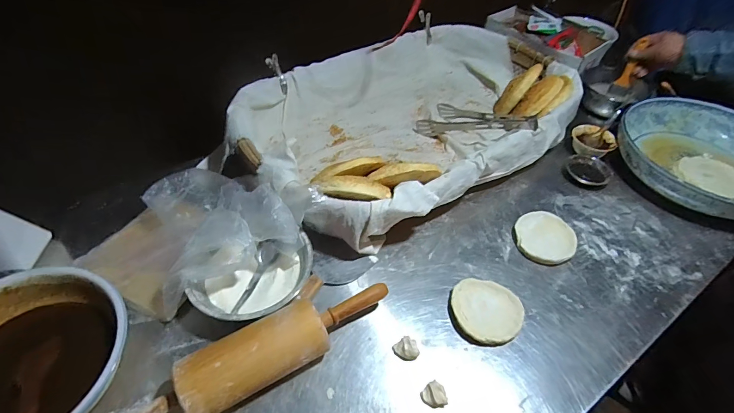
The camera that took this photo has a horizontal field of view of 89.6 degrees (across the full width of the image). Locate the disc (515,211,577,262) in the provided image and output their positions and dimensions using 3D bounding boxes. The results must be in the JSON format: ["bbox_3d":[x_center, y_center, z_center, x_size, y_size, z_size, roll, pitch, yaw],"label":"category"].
[{"bbox_3d":[0.330,0.055,0.685,0.105,0.014,0.108,2,49,-2],"label":"disc"}]

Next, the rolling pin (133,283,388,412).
[{"bbox_3d":[-0.135,0.201,0.501,0.382,0.078,0.077,-23,54,-21],"label":"rolling pin"}]

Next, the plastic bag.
[{"bbox_3d":[-0.237,0.006,0.623,0.249,0.126,0.249,-20,53,-19],"label":"plastic bag"}]

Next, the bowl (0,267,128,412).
[{"bbox_3d":[-0.443,0.208,0.482,0.248,0.099,0.241,2,49,-2],"label":"bowl"}]

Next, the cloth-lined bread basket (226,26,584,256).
[{"bbox_3d":[0.092,-0.204,0.821,0.730,0.141,0.477,-28,56,-24],"label":"cloth-lined bread basket"}]

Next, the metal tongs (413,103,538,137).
[{"bbox_3d":[0.252,-0.192,0.847,0.269,0.045,0.111,11,48,40],"label":"metal tongs"}]

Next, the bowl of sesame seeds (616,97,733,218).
[{"bbox_3d":[0.718,-0.099,0.792,0.334,0.101,0.330,2,49,-2],"label":"bowl of sesame seeds"}]

